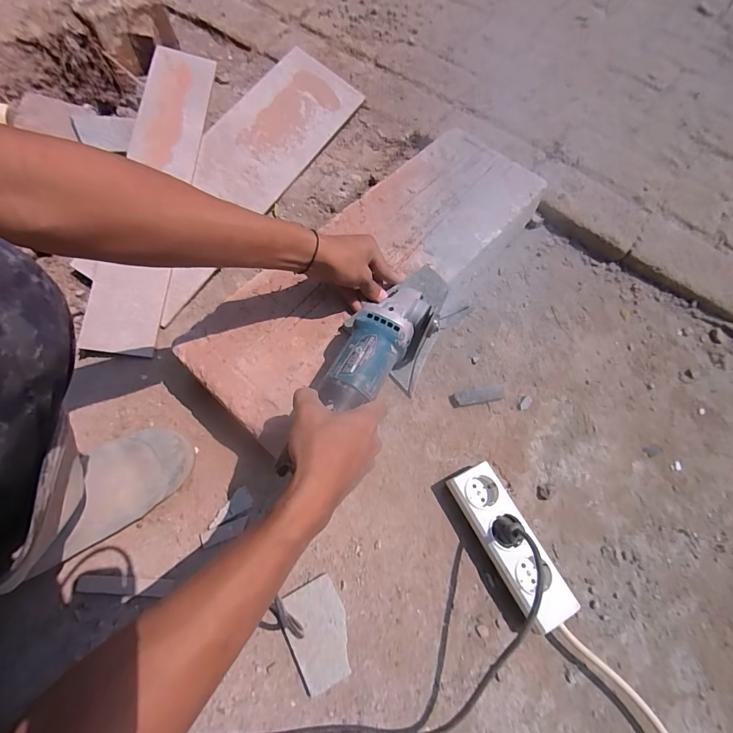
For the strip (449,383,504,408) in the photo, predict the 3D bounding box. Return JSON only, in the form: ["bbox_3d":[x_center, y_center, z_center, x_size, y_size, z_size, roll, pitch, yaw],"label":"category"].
[{"bbox_3d":[0.165,0.044,0.582,0.081,0.017,0.024,-8,68,-6],"label":"strip"}]

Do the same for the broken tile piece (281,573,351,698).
[{"bbox_3d":[-0.055,0.303,0.446,0.069,0.014,0.100,-26,71,-12],"label":"broken tile piece"}]

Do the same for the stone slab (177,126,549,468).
[{"bbox_3d":[0.025,-0.154,0.560,0.198,0.019,0.588,41,72,14],"label":"stone slab"}]

